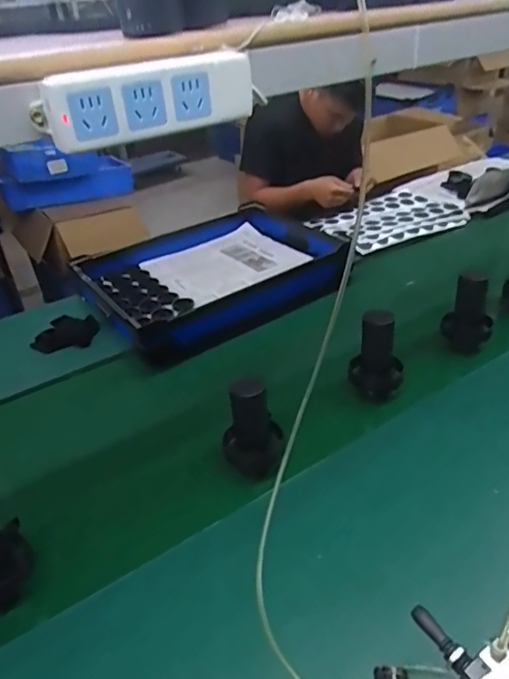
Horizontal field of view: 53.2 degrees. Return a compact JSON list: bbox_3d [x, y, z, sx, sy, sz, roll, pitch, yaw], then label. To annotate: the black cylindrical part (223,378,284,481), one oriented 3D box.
[{"bbox_3d":[-0.004,0.139,0.780,0.090,0.139,0.073,-7,35,-2],"label":"black cylindrical part"}]

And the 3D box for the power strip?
[{"bbox_3d":[-0.083,-0.198,0.418,0.171,0.050,0.032,-23,38,-24],"label":"power strip"}]

